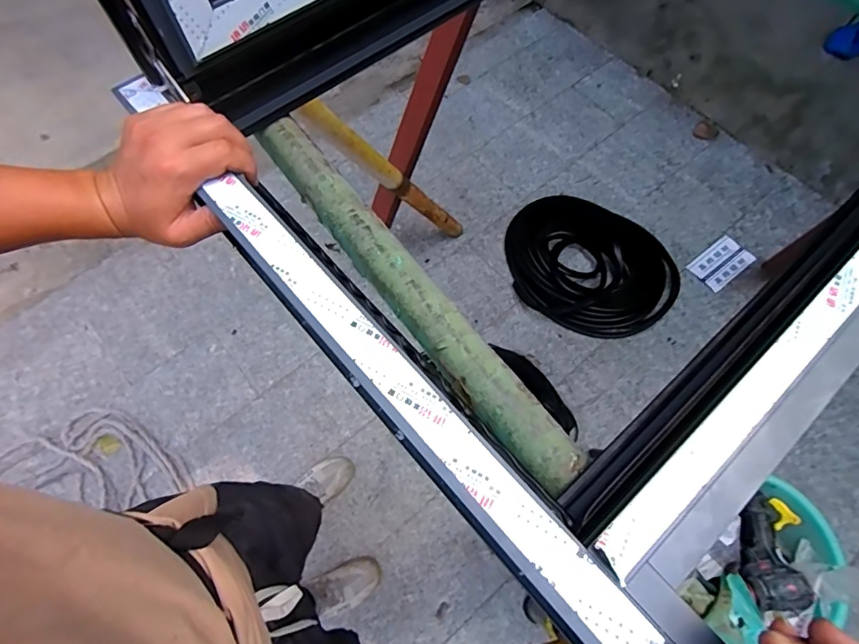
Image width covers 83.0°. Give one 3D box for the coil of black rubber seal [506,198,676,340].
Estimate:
[{"bbox_3d":[0.565,-0.217,1.724,0.618,0.112,0.520,34,70,14],"label":"coil of black rubber seal"}]

